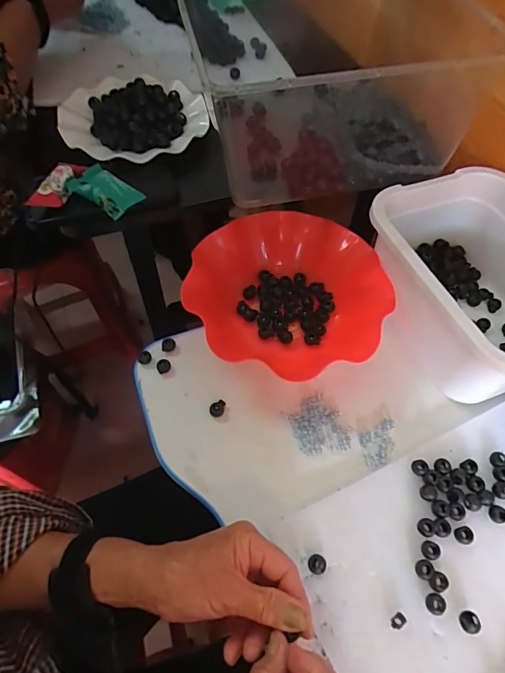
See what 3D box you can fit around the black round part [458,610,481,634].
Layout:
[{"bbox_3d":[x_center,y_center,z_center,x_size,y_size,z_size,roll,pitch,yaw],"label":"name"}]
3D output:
[{"bbox_3d":[0.176,0.232,0.337,0.014,0.008,0.015,1,57,-1],"label":"black round part"}]

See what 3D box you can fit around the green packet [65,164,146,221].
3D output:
[{"bbox_3d":[-0.160,-0.160,0.453,0.068,0.021,0.045,30,62,17],"label":"green packet"}]

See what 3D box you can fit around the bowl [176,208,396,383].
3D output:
[{"bbox_3d":[0.042,-0.049,0.488,0.215,0.063,0.235,-36,65,-21],"label":"bowl"}]

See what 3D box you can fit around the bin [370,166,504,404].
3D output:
[{"bbox_3d":[0.249,-0.052,0.468,0.179,0.129,0.252,-20,58,-13],"label":"bin"}]

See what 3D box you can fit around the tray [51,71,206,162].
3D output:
[{"bbox_3d":[-0.155,-0.287,0.545,0.182,0.034,0.188,-17,59,-12],"label":"tray"}]

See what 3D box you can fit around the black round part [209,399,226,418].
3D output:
[{"bbox_3d":[-0.036,0.077,0.444,0.019,0.010,0.014,-35,65,-21],"label":"black round part"}]

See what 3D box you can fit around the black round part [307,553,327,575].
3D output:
[{"bbox_3d":[0.056,0.198,0.361,0.015,0.008,0.016,1,57,-1],"label":"black round part"}]

